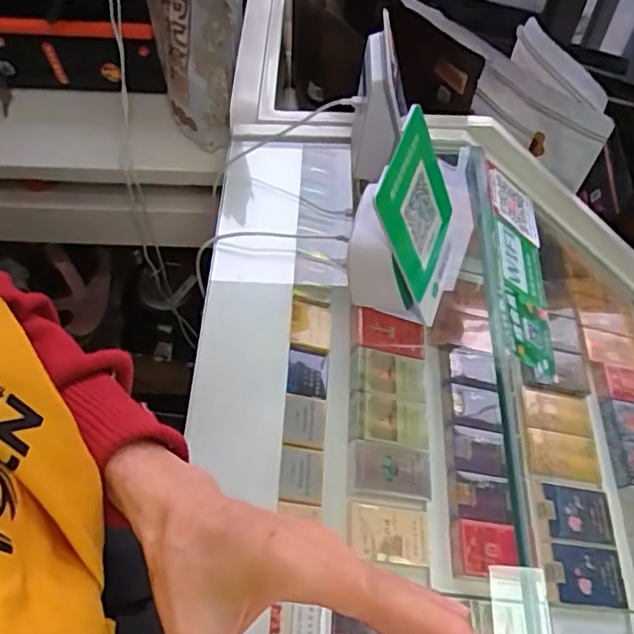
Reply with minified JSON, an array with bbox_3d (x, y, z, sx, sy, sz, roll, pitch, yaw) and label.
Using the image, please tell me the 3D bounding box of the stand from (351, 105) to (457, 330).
[{"bbox_3d":[0.078,-0.081,0.531,0.083,0.136,0.114,14,60,9],"label":"stand"}]

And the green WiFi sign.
[{"bbox_3d":[0.219,-0.052,0.664,0.088,0.007,0.237,27,53,-34],"label":"green WiFi sign"}]

